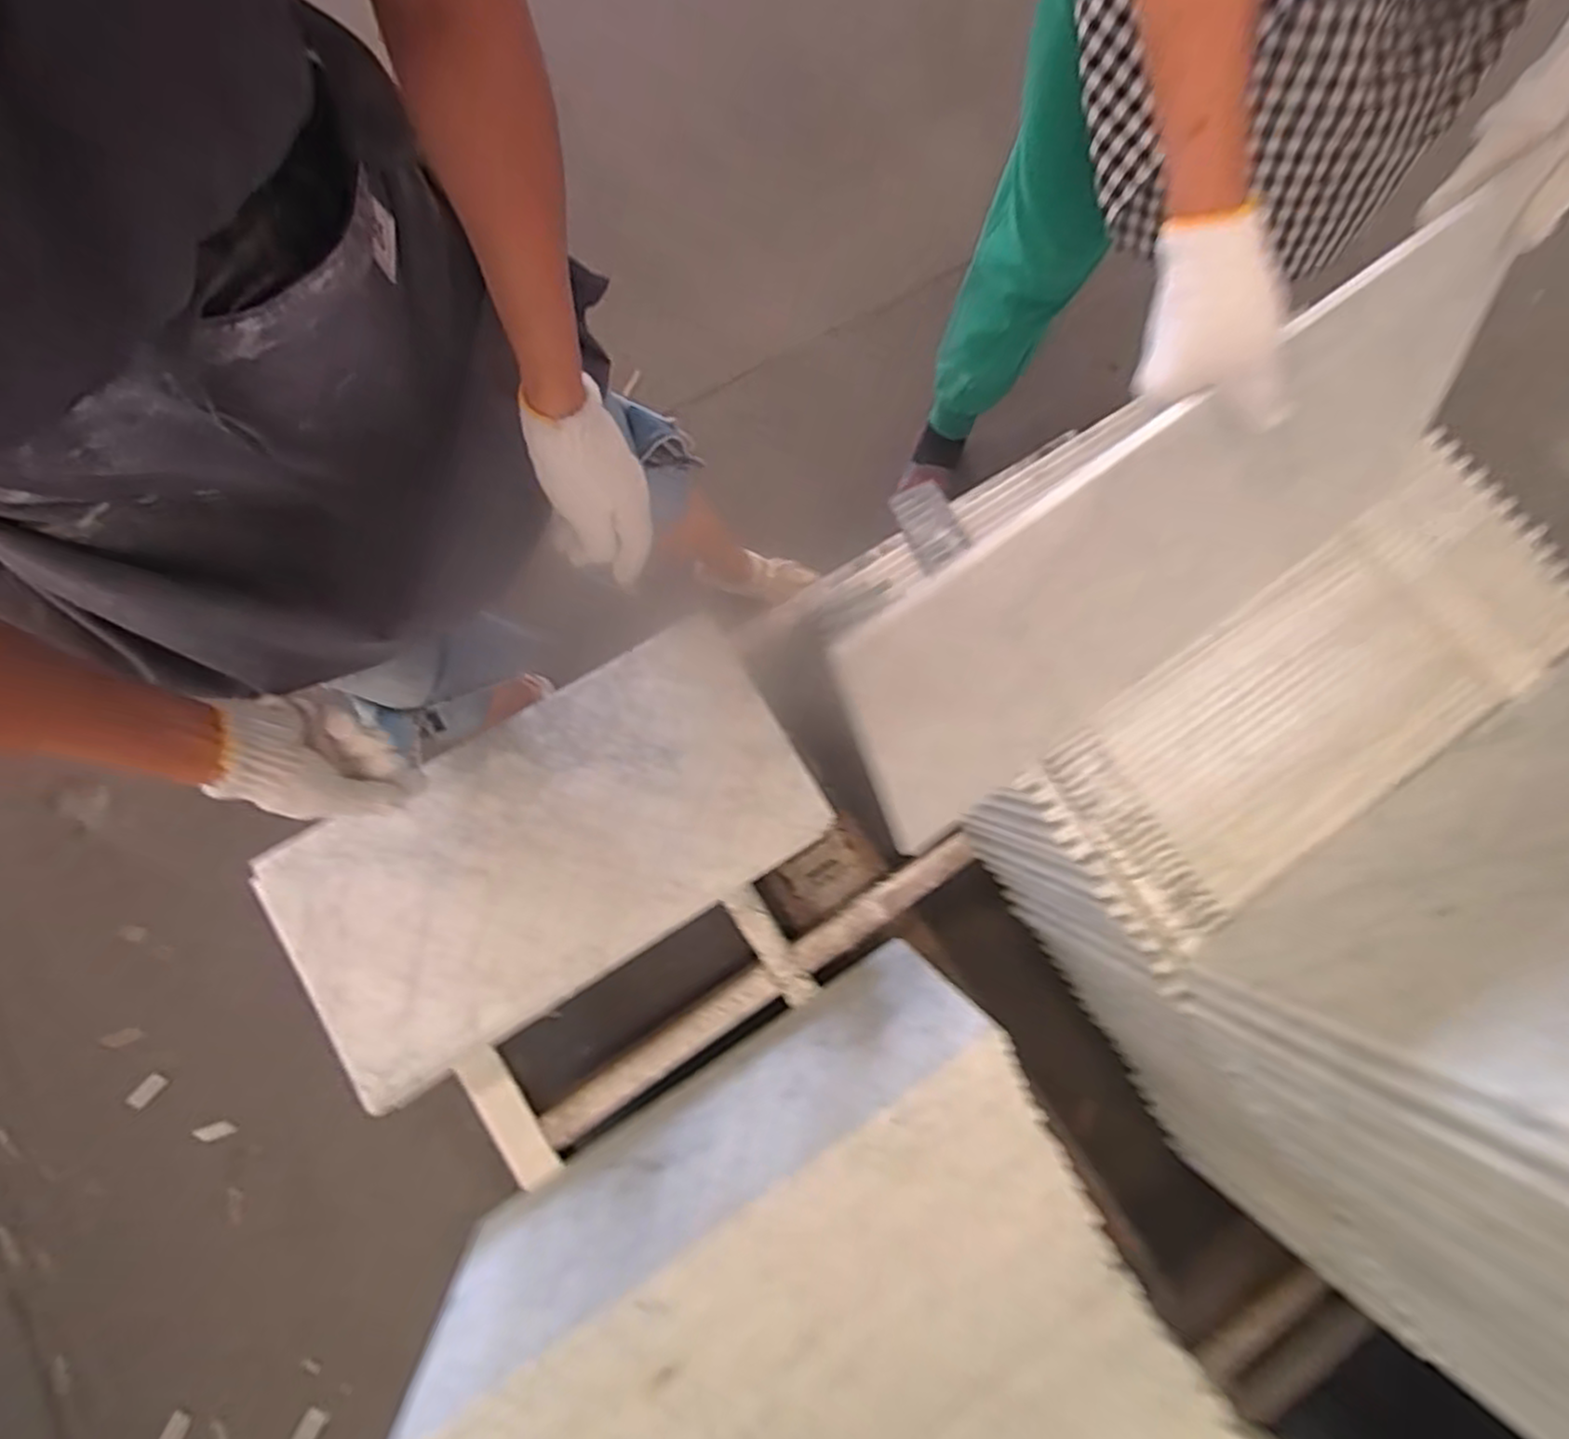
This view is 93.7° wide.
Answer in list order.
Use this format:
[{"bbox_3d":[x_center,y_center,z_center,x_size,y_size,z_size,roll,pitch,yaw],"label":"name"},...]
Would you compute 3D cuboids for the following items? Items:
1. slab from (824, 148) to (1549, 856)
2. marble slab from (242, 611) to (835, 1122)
[{"bbox_3d":[0.297,-0.107,0.582,0.548,0.327,0.018,-33,54,-7],"label":"slab"},{"bbox_3d":[-0.276,0.150,0.862,0.602,0.027,0.316,-31,79,-8],"label":"marble slab"}]

